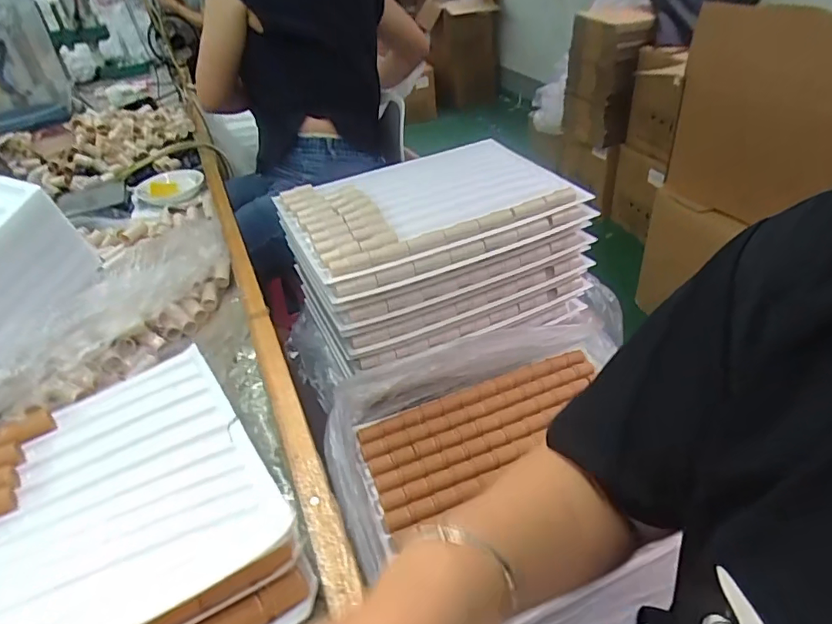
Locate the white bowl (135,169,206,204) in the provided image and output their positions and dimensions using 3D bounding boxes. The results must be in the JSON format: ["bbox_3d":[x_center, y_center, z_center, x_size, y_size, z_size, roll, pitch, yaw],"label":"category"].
[{"bbox_3d":[-0.519,-0.257,1.065,0.135,0.033,0.109,-3,38,4],"label":"white bowl"}]

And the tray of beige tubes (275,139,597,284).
[{"bbox_3d":[0.022,-0.198,0.865,0.460,0.033,0.306,-20,40,-17],"label":"tray of beige tubes"}]

